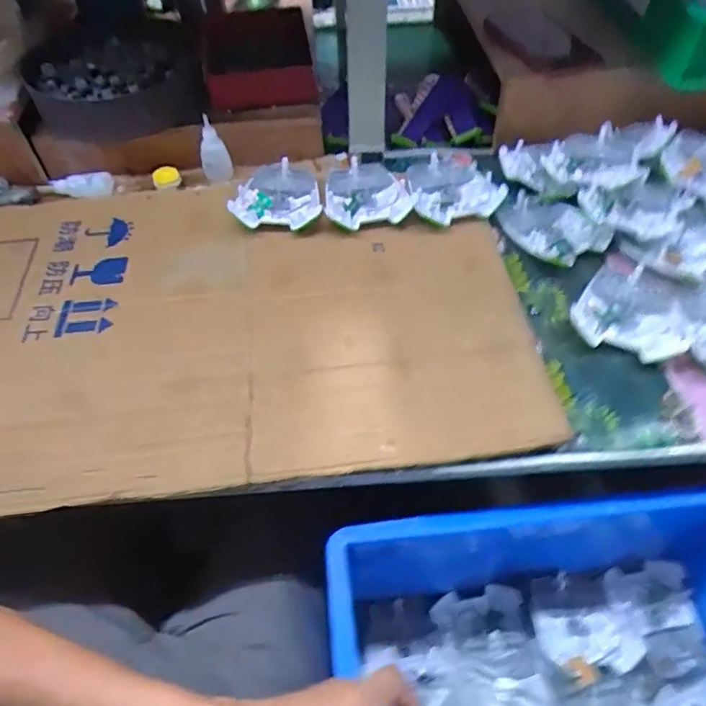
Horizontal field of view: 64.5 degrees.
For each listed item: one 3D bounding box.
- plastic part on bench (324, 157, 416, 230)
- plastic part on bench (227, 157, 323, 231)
[{"bbox_3d":[0.013,-0.184,0.647,0.099,0.027,0.102,-12,55,-7],"label":"plastic part on bench"},{"bbox_3d":[-0.084,-0.186,0.637,0.094,0.024,0.101,-1,54,1],"label":"plastic part on bench"}]

